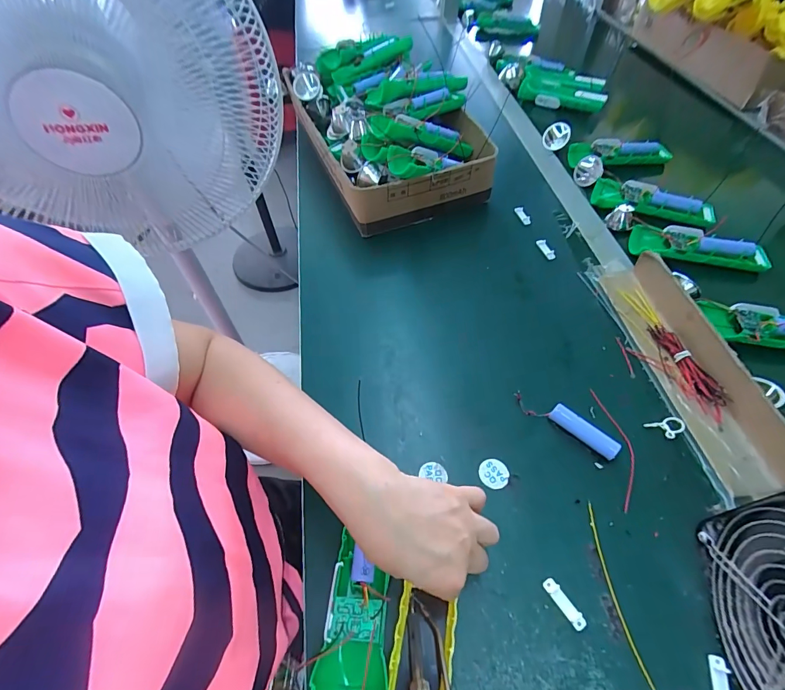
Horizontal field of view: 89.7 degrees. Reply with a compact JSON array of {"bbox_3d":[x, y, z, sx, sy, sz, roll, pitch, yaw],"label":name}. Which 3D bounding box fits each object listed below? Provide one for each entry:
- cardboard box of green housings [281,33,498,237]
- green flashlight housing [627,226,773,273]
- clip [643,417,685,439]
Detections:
[{"bbox_3d":[-0.015,-0.360,0.625,0.236,0.098,0.374,-16,56,-10],"label":"cardboard box of green housings"},{"bbox_3d":[0.407,-0.131,0.520,0.162,0.023,0.044,12,56,9],"label":"green flashlight housing"},{"bbox_3d":[0.269,0.082,0.387,0.037,0.004,0.020,-11,55,-7],"label":"clip"}]

